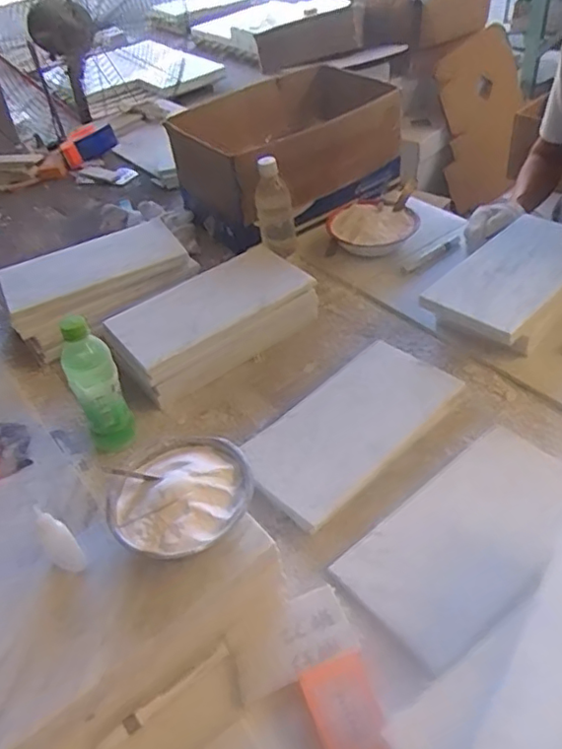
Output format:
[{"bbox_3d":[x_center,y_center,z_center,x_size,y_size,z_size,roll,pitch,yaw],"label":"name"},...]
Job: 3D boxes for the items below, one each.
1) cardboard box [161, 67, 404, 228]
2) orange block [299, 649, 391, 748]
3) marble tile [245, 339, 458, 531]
[{"bbox_3d":[0.028,-0.441,1.195,0.395,0.176,0.306,-36,52,-26],"label":"cardboard box"},{"bbox_3d":[0.059,0.302,0.536,0.059,0.021,0.097,-17,46,-11],"label":"orange block"},{"bbox_3d":[0.090,0.060,0.788,0.294,0.026,0.147,-34,51,-25],"label":"marble tile"}]

